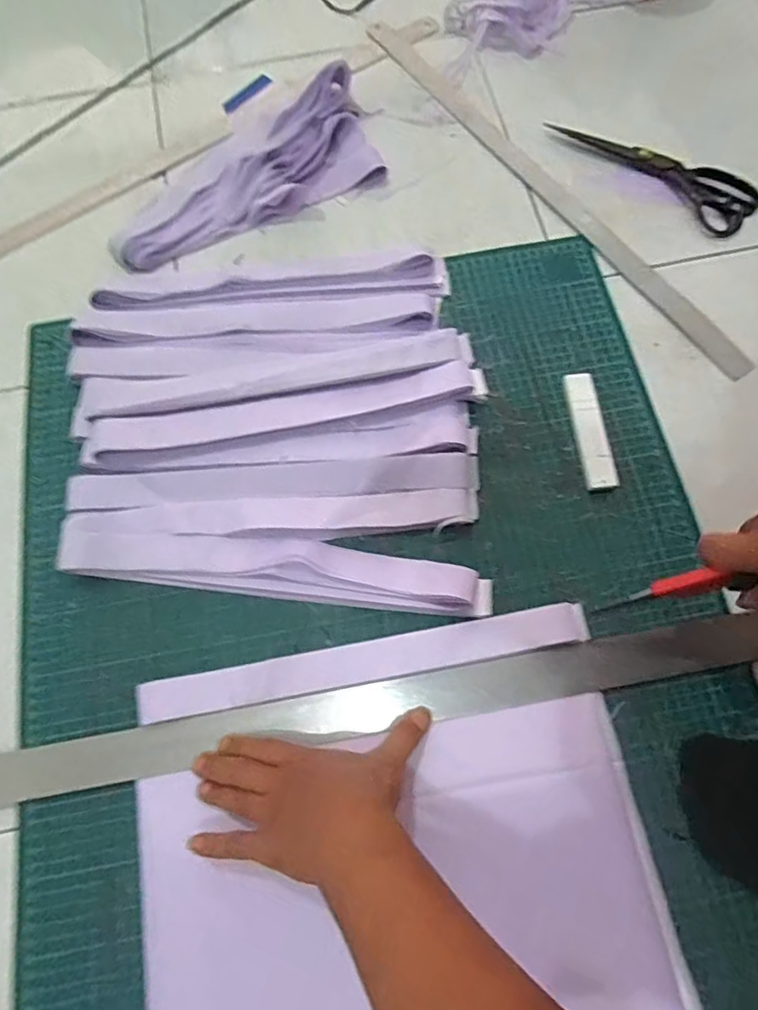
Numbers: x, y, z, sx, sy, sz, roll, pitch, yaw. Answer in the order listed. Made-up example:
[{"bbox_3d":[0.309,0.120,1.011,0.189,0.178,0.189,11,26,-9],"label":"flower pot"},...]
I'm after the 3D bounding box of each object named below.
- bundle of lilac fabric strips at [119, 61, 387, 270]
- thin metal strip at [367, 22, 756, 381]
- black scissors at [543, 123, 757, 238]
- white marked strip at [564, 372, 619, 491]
[{"bbox_3d":[-0.154,-0.383,0.632,0.310,0.028,0.158,-25,73,-7],"label":"bundle of lilac fabric strips"},{"bbox_3d":[0.180,-0.366,0.638,0.026,0.008,0.614,-36,75,-10],"label":"thin metal strip"},{"bbox_3d":[0.309,-0.383,0.630,0.233,0.010,0.074,41,77,13],"label":"black scissors"},{"bbox_3d":[0.203,-0.072,0.539,0.028,0.011,0.117,-7,72,-1],"label":"white marked strip"}]

